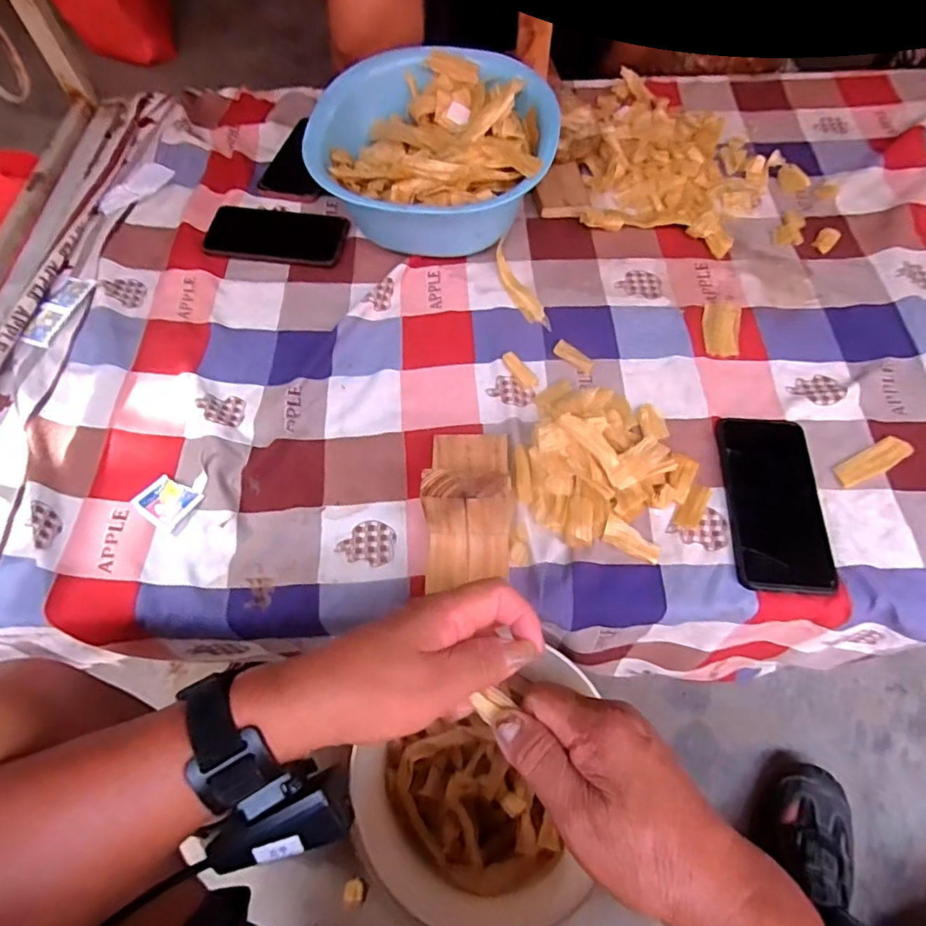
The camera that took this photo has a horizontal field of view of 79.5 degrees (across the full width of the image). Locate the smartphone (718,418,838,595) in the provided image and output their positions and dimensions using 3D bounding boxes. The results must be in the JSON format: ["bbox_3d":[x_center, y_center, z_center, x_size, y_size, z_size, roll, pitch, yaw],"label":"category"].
[{"bbox_3d":[0.281,0.031,0.503,0.078,0.010,0.170,3,64,5],"label":"smartphone"}]

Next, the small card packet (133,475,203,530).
[{"bbox_3d":[-0.277,0.035,0.523,0.045,0.009,0.042,33,69,17],"label":"small card packet"}]

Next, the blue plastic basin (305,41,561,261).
[{"bbox_3d":[-0.031,-0.355,0.657,0.260,0.120,0.261,-1,61,1],"label":"blue plastic basin"}]

